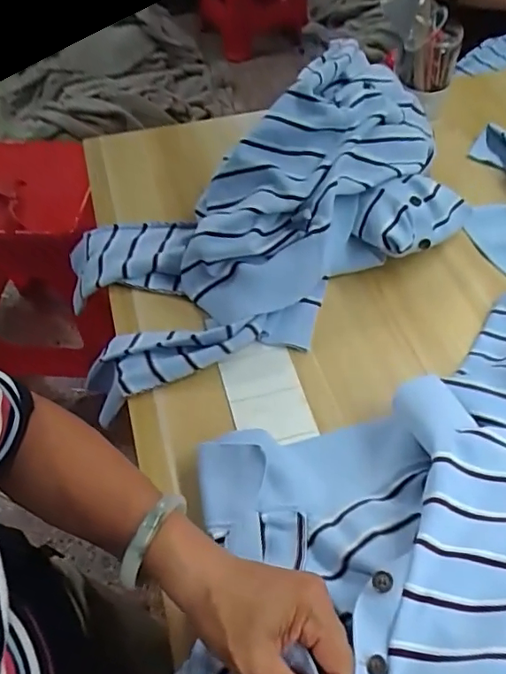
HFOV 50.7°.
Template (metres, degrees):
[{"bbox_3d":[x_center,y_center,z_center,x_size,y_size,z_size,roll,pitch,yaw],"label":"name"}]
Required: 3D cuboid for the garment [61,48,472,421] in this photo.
[{"bbox_3d":[0.025,-0.146,0.593,0.492,0.171,0.254,-23,57,-15],"label":"garment"}]

